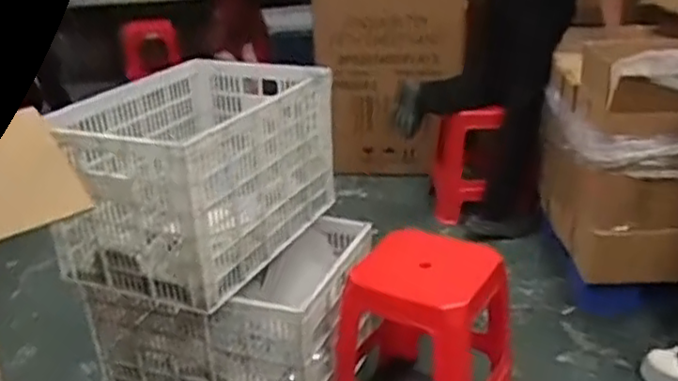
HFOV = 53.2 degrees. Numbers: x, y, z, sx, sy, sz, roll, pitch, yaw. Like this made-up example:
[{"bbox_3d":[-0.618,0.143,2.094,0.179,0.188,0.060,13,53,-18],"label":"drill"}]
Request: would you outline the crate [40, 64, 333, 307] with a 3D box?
[{"bbox_3d":[-0.369,-0.052,1.717,0.479,0.403,0.615,11,28,26],"label":"crate"}]

